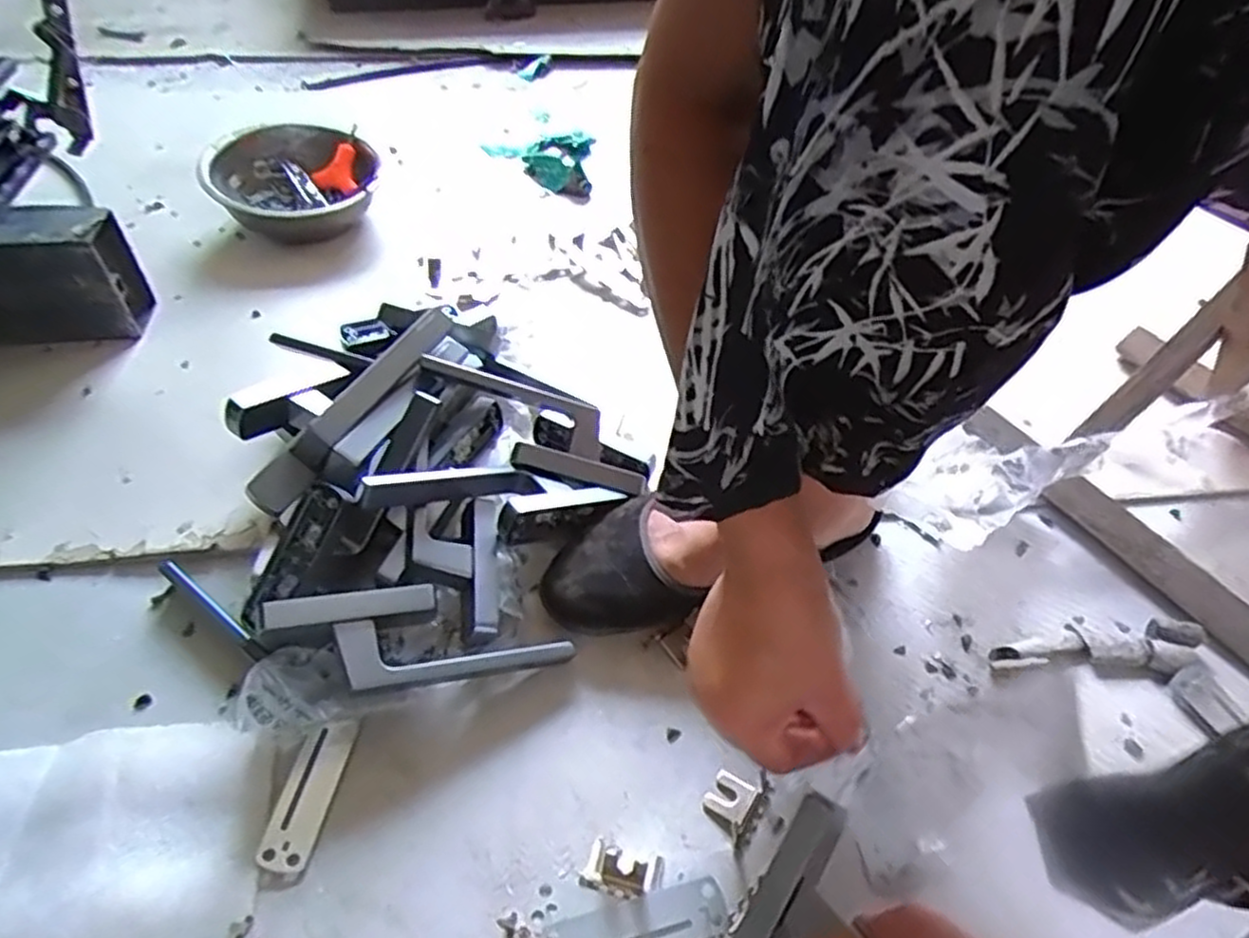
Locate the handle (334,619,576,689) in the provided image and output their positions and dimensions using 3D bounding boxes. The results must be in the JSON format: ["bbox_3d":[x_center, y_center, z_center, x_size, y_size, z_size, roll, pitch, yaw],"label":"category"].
[{"bbox_3d":[-0.099,0.111,0.451,0.139,0.017,0.040,4,45,-24],"label":"handle"}]

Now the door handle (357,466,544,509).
[{"bbox_3d":[-0.117,0.013,0.507,0.126,0.030,0.013,-2,43,-38],"label":"door handle"}]

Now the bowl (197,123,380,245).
[{"bbox_3d":[-0.357,-0.321,0.818,0.173,0.065,0.173,2,48,-2],"label":"bowl"}]

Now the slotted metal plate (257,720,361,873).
[{"bbox_3d":[-0.180,0.183,0.426,0.026,0.009,0.084,18,39,-9],"label":"slotted metal plate"}]

